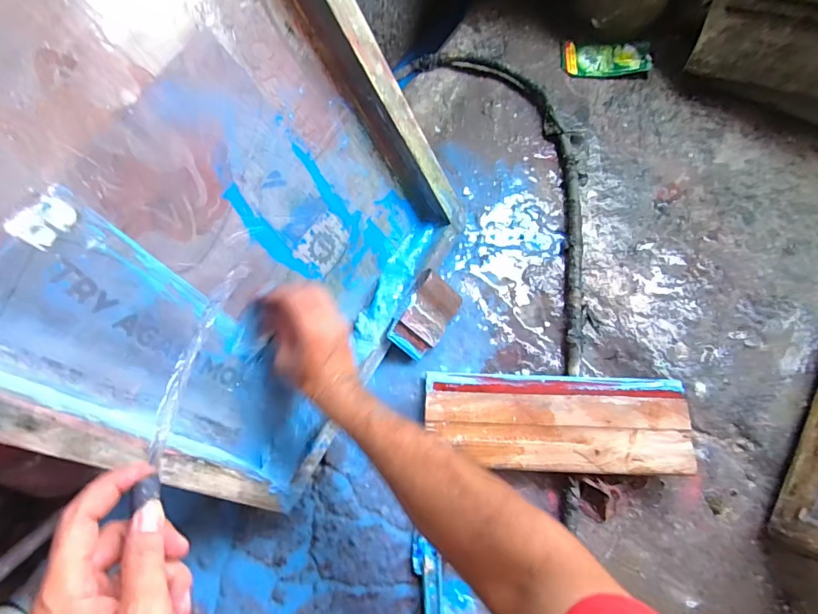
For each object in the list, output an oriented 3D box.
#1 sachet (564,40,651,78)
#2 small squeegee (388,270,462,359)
[{"bbox_3d":[0.355,-0.445,0.786,0.155,0.014,0.086,4,73,1],"label":"sachet"},{"bbox_3d":[0.024,0.012,0.586,0.070,0.017,0.109,38,80,-25],"label":"small squeegee"}]

